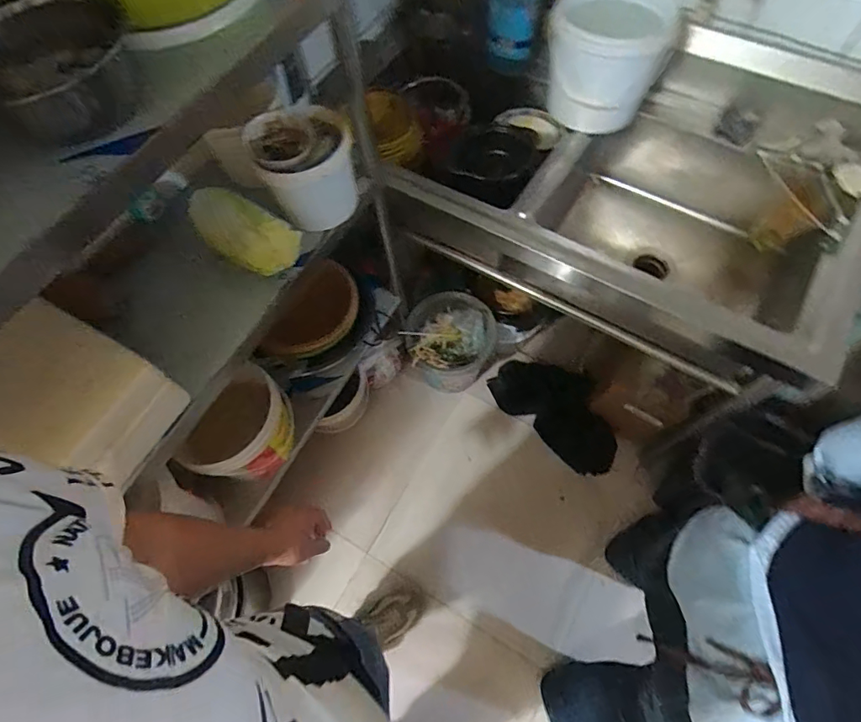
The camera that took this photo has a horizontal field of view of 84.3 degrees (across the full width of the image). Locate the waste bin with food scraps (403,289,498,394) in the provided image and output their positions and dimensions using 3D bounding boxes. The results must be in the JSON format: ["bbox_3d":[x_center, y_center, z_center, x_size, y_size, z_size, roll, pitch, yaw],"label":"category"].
[{"bbox_3d":[0.062,-0.051,1.604,0.276,0.283,0.255,-1,65,2],"label":"waste bin with food scraps"}]

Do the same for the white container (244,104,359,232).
[{"bbox_3d":[-0.220,-0.336,0.847,0.156,0.168,0.129,-22,66,-7],"label":"white container"}]

